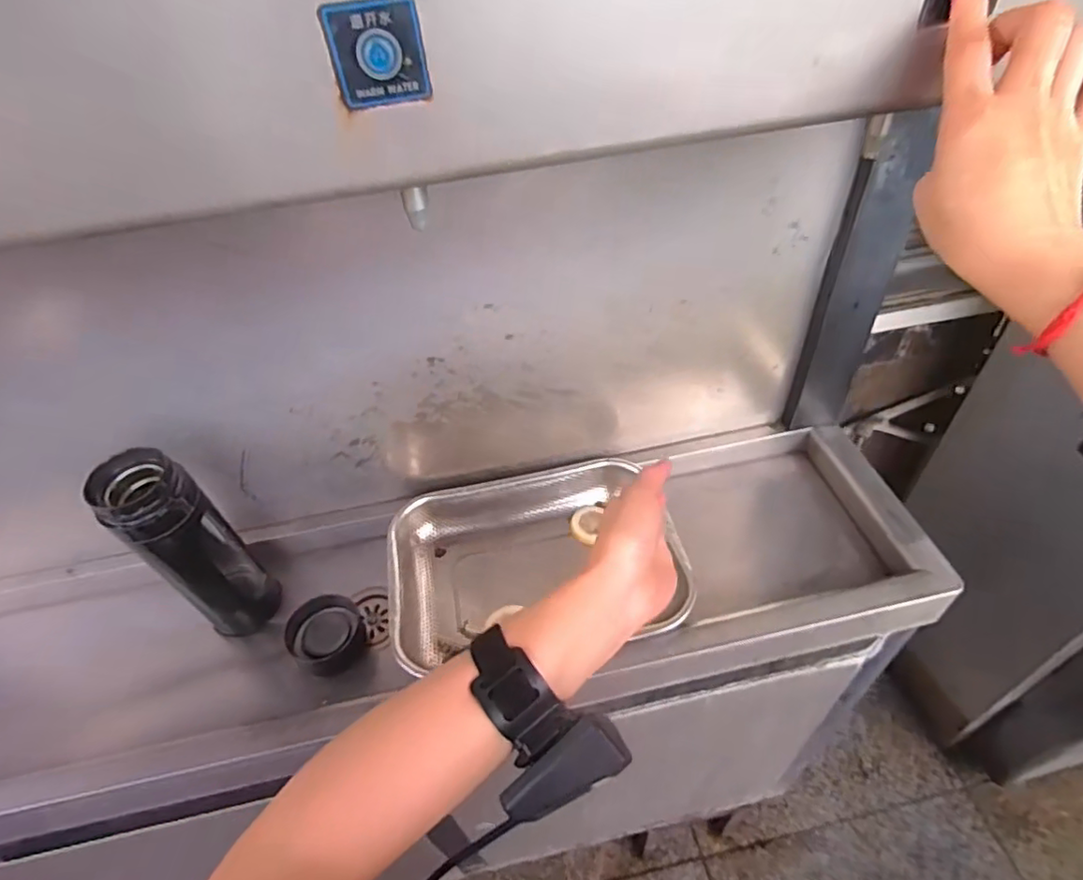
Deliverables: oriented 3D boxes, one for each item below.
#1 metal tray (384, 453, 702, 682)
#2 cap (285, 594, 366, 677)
[{"bbox_3d":[-0.023,0.130,0.646,0.268,0.056,0.210,-8,46,-3],"label":"metal tray"},{"bbox_3d":[-0.220,0.199,0.617,0.068,0.045,0.068,-3,46,3],"label":"cap"}]

